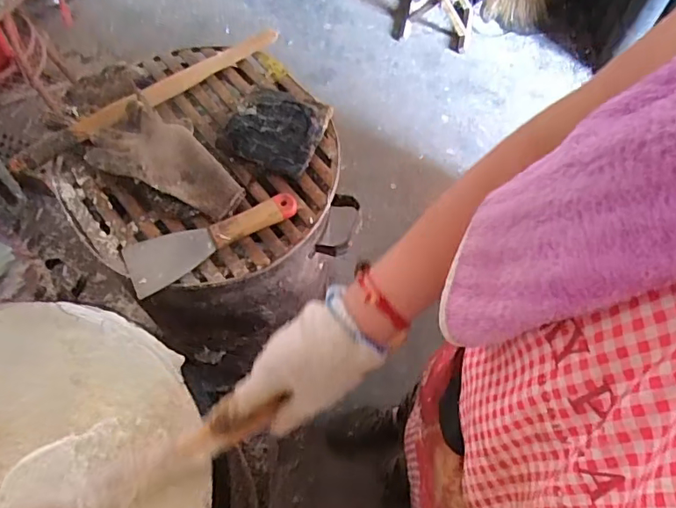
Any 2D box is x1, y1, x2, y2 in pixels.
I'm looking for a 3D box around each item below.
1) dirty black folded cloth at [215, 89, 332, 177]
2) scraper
[{"bbox_3d":[-0.085,-0.171,0.718,0.121,0.027,0.113,21,64,9],"label":"dirty black folded cloth"},{"bbox_3d":[-0.156,-0.021,0.656,0.217,0.026,0.071,-21,65,-12],"label":"scraper"}]

